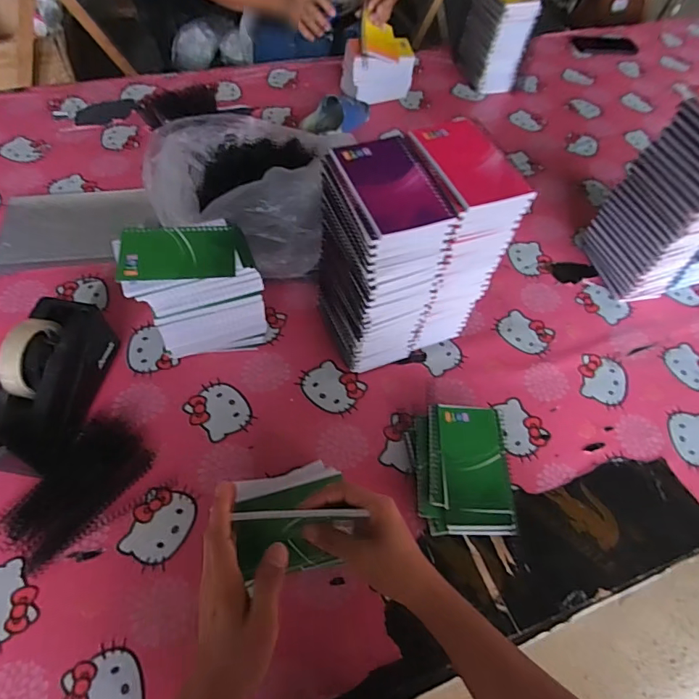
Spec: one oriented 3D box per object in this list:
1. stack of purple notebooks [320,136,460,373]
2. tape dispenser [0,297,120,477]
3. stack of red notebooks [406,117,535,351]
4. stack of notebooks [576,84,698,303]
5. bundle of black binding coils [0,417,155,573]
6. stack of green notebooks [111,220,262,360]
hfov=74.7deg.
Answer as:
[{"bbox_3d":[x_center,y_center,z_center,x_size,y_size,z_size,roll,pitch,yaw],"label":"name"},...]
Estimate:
[{"bbox_3d":[0.034,-0.091,0.583,0.104,0.292,0.131,-18,61,-16],"label":"stack of purple notebooks"},{"bbox_3d":[-0.377,0.037,0.560,0.093,0.121,0.202,7,57,1],"label":"tape dispenser"},{"bbox_3d":[0.116,-0.120,0.601,0.101,0.290,0.130,-18,60,-15],"label":"stack of red notebooks"},{"bbox_3d":[0.518,-0.223,0.695,0.170,0.291,0.149,-16,59,-14],"label":"stack of notebooks"},{"bbox_3d":[-0.320,0.162,0.544,0.090,0.022,0.174,25,59,12],"label":"bundle of black binding coils"},{"bbox_3d":[-0.196,-0.069,0.607,0.153,0.179,0.090,-13,59,-12],"label":"stack of green notebooks"}]

